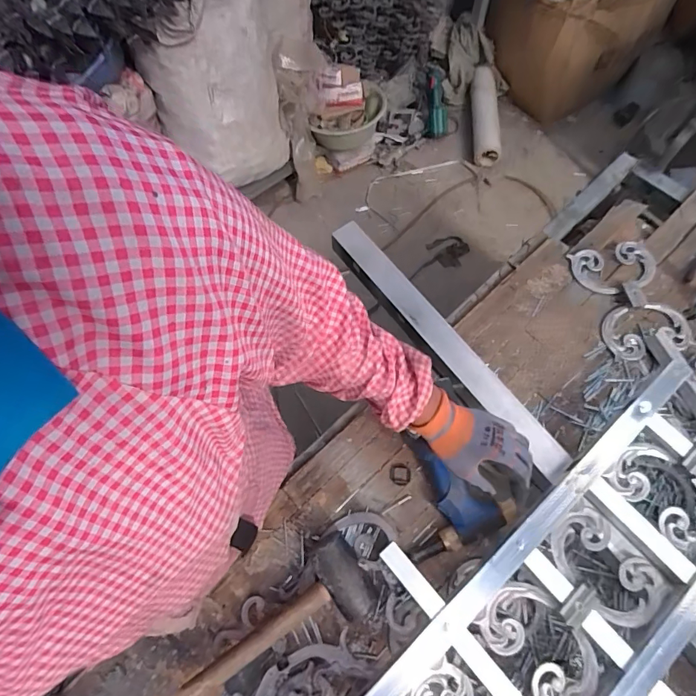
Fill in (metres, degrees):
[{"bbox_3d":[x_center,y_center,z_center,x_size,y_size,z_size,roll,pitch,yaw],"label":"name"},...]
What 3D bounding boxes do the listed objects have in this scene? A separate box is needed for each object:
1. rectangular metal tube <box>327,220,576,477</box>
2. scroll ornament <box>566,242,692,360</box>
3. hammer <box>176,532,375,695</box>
[{"bbox_3d":[0.155,-0.015,0.725,0.059,0.028,0.532,-36,74,-13],"label":"rectangular metal tube"},{"bbox_3d":[0.517,-0.094,0.799,0.159,0.020,0.222,-11,68,-3],"label":"scroll ornament"},{"bbox_3d":[-0.093,0.380,0.595,0.274,0.064,0.107,-35,71,-12],"label":"hammer"}]

